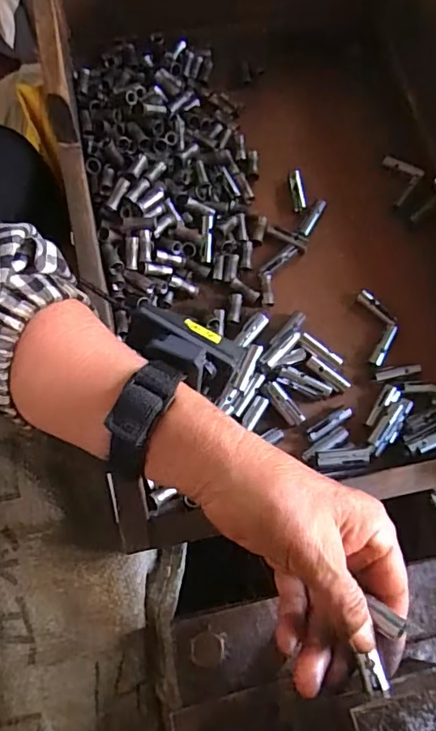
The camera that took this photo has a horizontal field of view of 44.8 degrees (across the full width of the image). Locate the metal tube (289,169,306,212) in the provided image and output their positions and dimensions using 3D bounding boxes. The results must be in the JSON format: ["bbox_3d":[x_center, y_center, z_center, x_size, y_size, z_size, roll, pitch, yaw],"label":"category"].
[{"bbox_3d":[0.069,-0.151,0.457,0.011,0.010,0.036,-7,70,-2],"label":"metal tube"}]

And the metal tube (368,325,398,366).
[{"bbox_3d":[0.129,-0.015,0.412,0.010,0.011,0.036,30,73,11],"label":"metal tube"}]

